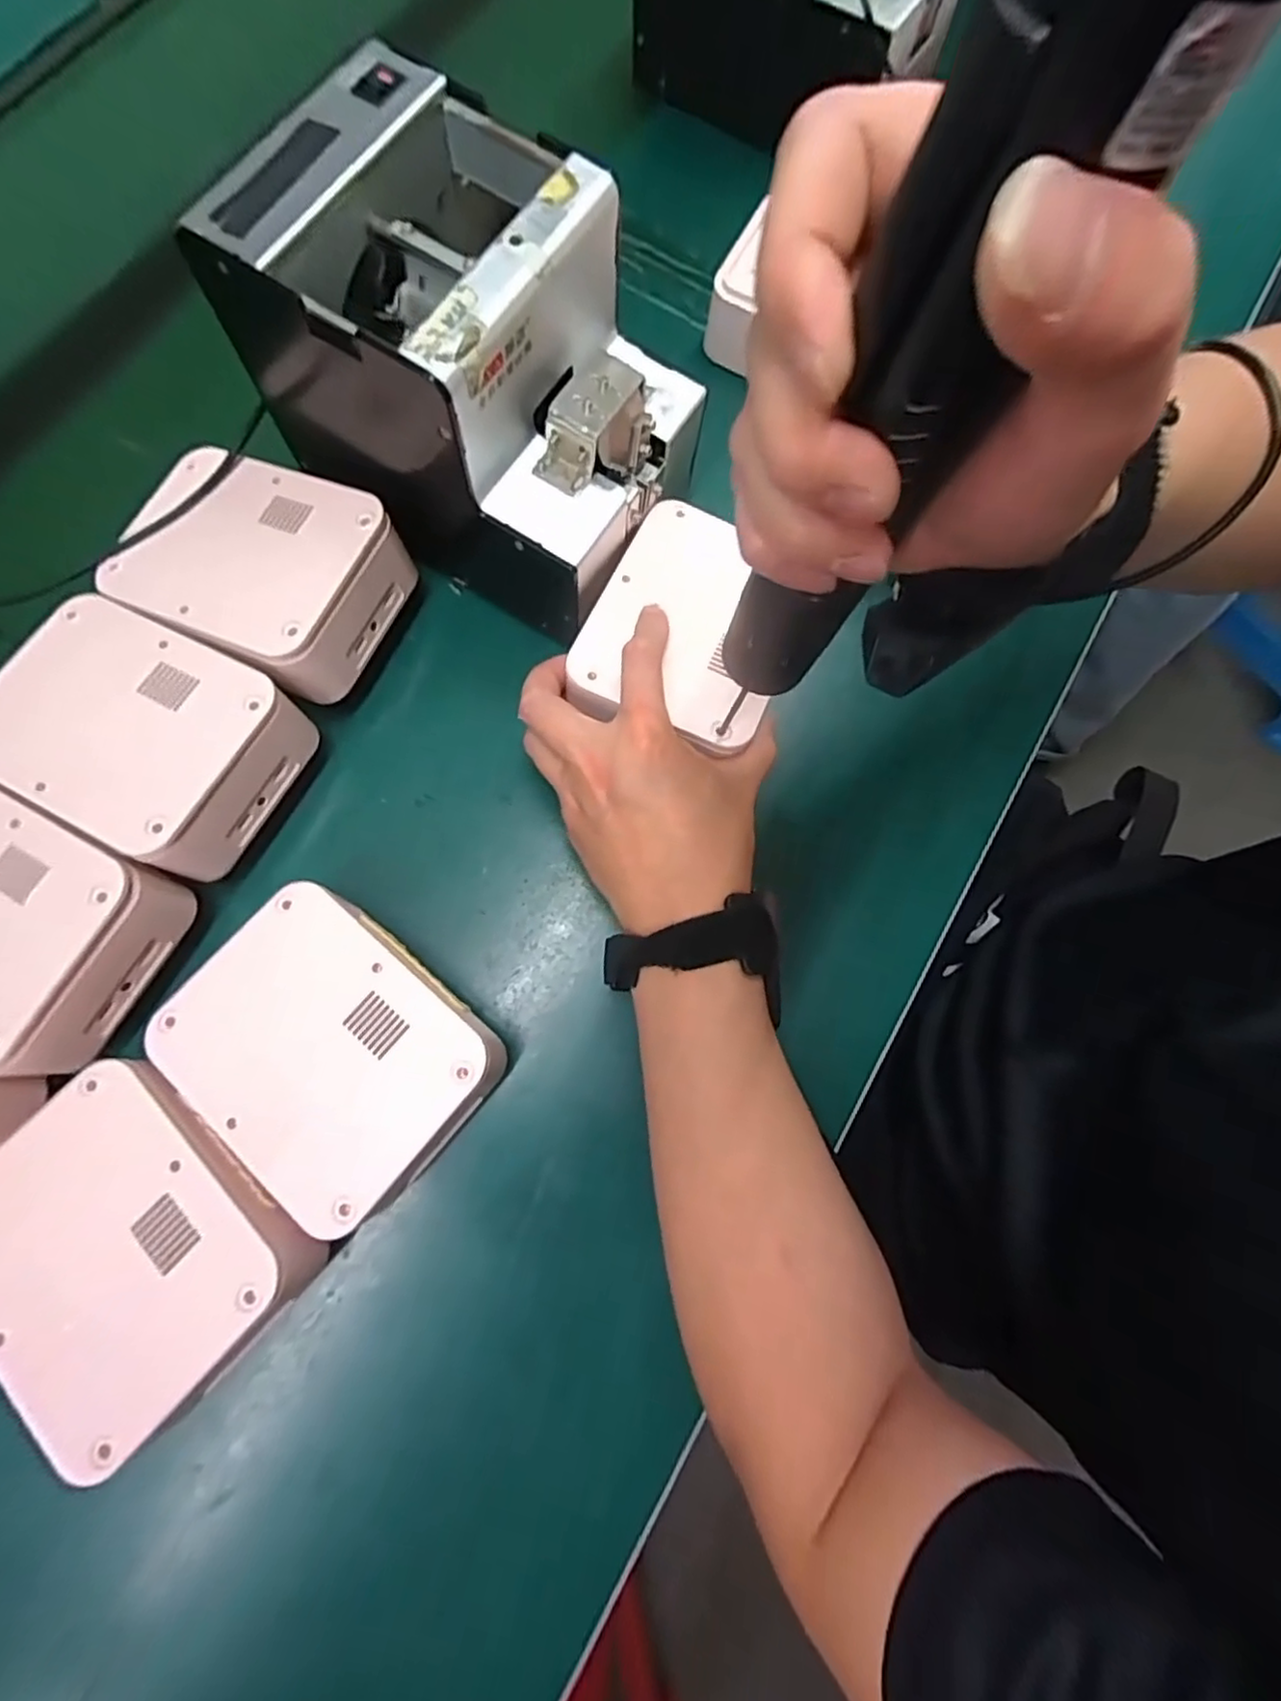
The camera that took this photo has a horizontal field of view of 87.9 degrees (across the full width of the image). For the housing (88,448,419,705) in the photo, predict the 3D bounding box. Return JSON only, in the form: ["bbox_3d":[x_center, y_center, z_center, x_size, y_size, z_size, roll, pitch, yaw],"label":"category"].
[{"bbox_3d":[-0.196,-0.142,0.355,0.131,0.066,0.101,26,77,6],"label":"housing"}]

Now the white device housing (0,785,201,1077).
[{"bbox_3d":[-0.289,0.029,0.300,0.130,0.044,0.100,26,77,6],"label":"white device housing"}]

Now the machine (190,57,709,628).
[{"bbox_3d":[-0.071,-0.228,0.315,0.168,0.142,0.123,28,77,11],"label":"machine"}]

